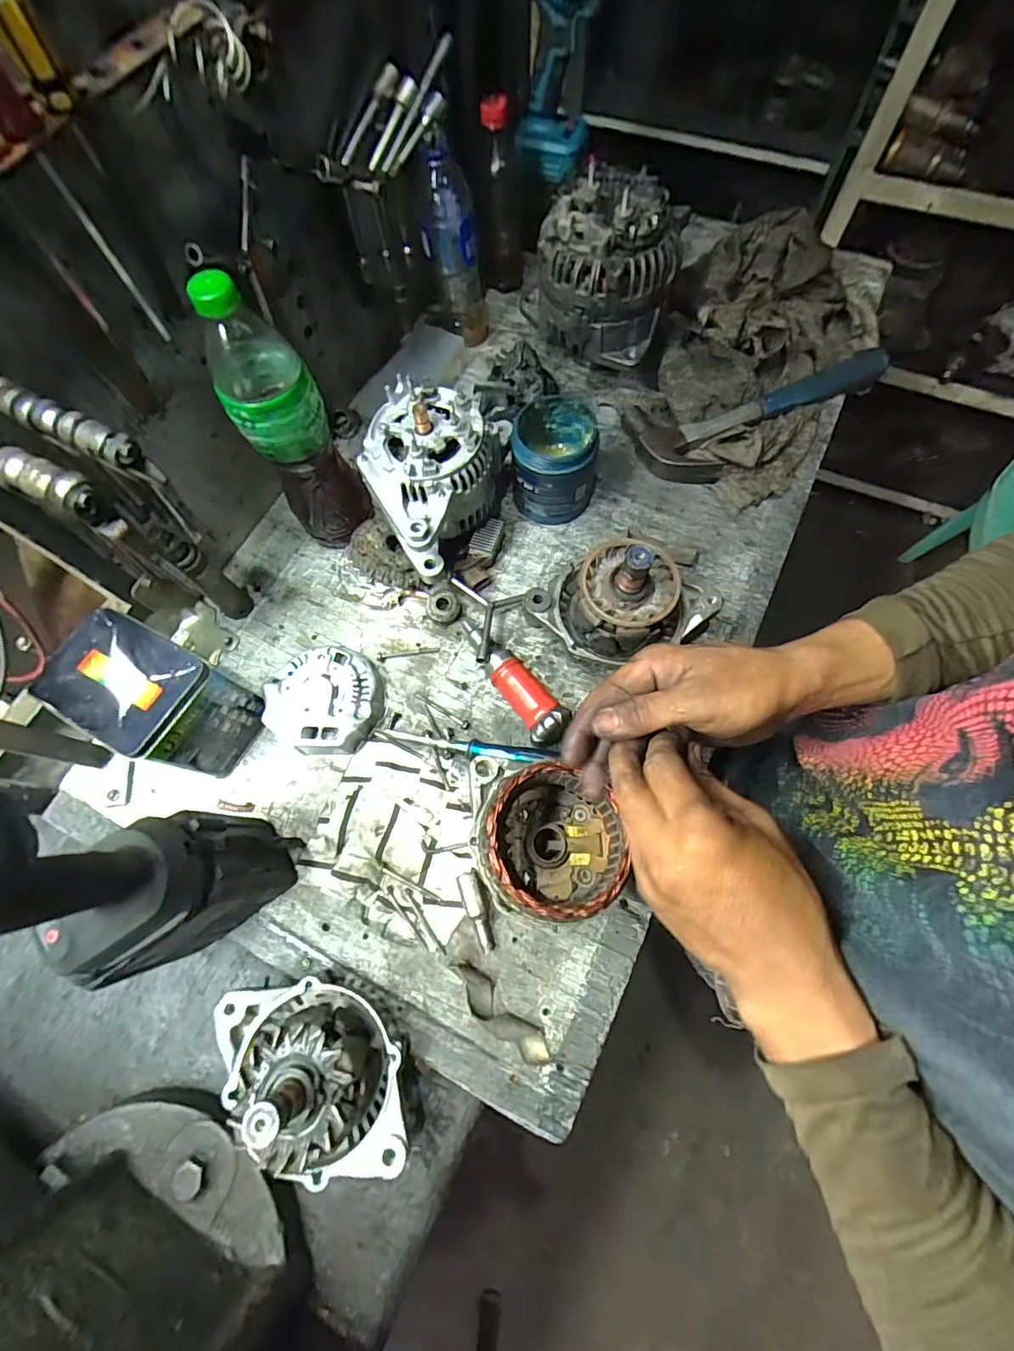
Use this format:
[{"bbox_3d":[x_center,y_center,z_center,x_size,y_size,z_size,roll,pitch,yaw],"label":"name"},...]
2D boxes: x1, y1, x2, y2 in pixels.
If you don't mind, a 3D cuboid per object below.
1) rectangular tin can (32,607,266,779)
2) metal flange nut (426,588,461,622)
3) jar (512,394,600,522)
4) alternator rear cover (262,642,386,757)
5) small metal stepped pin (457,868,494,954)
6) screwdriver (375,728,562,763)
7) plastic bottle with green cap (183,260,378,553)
[{"bbox_3d":[-0.317,0.022,0.469,0.122,0.128,0.088,27,74,11],"label":"rectangular tin can"},{"bbox_3d":[-0.069,-0.074,0.548,0.036,0.022,0.033,-1,70,2],"label":"metal flange nut"},{"bbox_3d":[0.054,-0.236,0.557,0.086,0.101,0.093,10,71,6],"label":"jar"},{"bbox_3d":[-0.184,0.024,0.510,0.109,0.039,0.107,2,70,3],"label":"alternator rear cover"},{"bbox_3d":[-0.027,0.208,0.444,0.019,0.017,0.067,-17,70,-4],"label":"small metal stepped pin"},{"bbox_3d":[-0.033,0.071,0.495,0.193,0.017,0.016,6,71,9],"label":"screwdriver"},{"bbox_3d":[-0.199,-0.223,0.472,0.076,0.273,0.065,-31,72,-8],"label":"plastic bottle with green cap"}]

